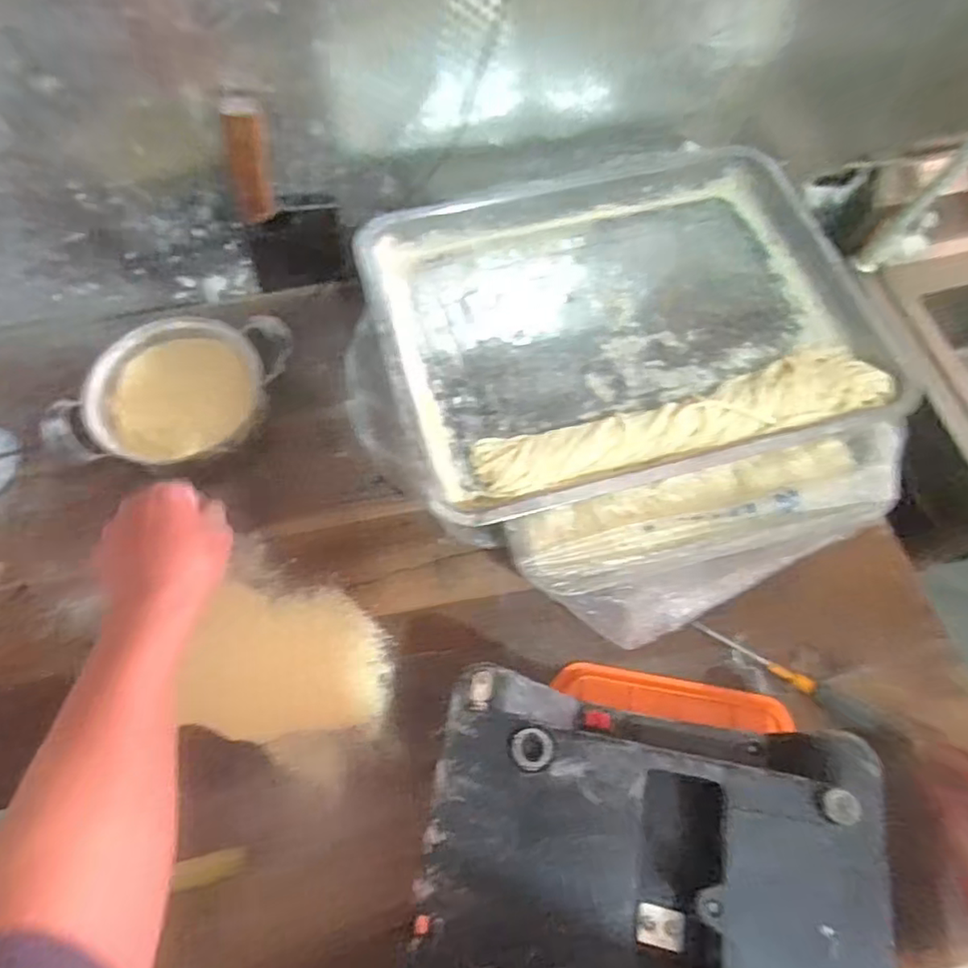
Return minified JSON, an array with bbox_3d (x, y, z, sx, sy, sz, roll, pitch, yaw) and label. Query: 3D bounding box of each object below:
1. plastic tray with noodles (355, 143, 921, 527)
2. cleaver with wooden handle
[{"bbox_3d":[0.123,-0.166,0.588,0.438,0.047,0.360,-15,67,-7],"label":"plastic tray with noodles"},{"bbox_3d":[-0.202,-0.270,0.616,0.100,0.234,0.033,-7,66,-4],"label":"cleaver with wooden handle"}]

